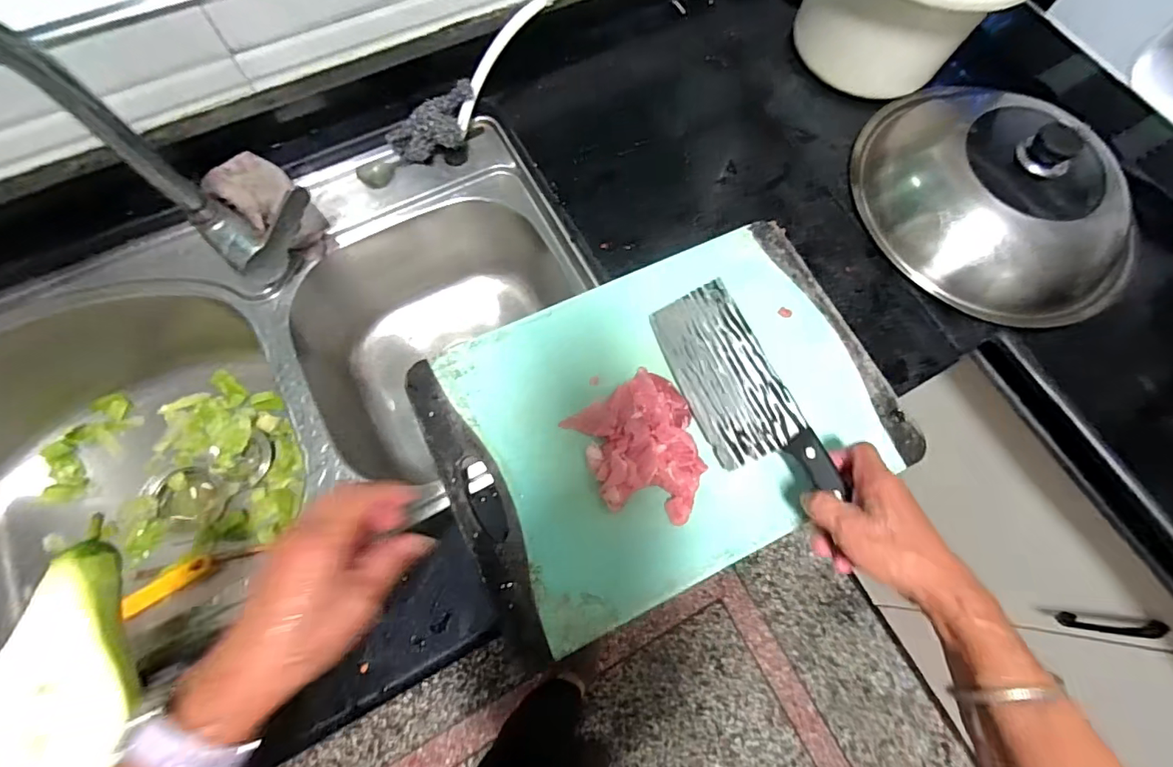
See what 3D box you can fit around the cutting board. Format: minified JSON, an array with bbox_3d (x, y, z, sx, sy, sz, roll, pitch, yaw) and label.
[{"bbox_3d":[0.080,0.025,0.494,0.432,0.025,0.295,-26,73,-8],"label":"cutting board"}]

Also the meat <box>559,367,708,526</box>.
[{"bbox_3d":[0.057,0.063,0.477,0.111,0.020,0.133,-26,74,-11],"label":"meat"}]

